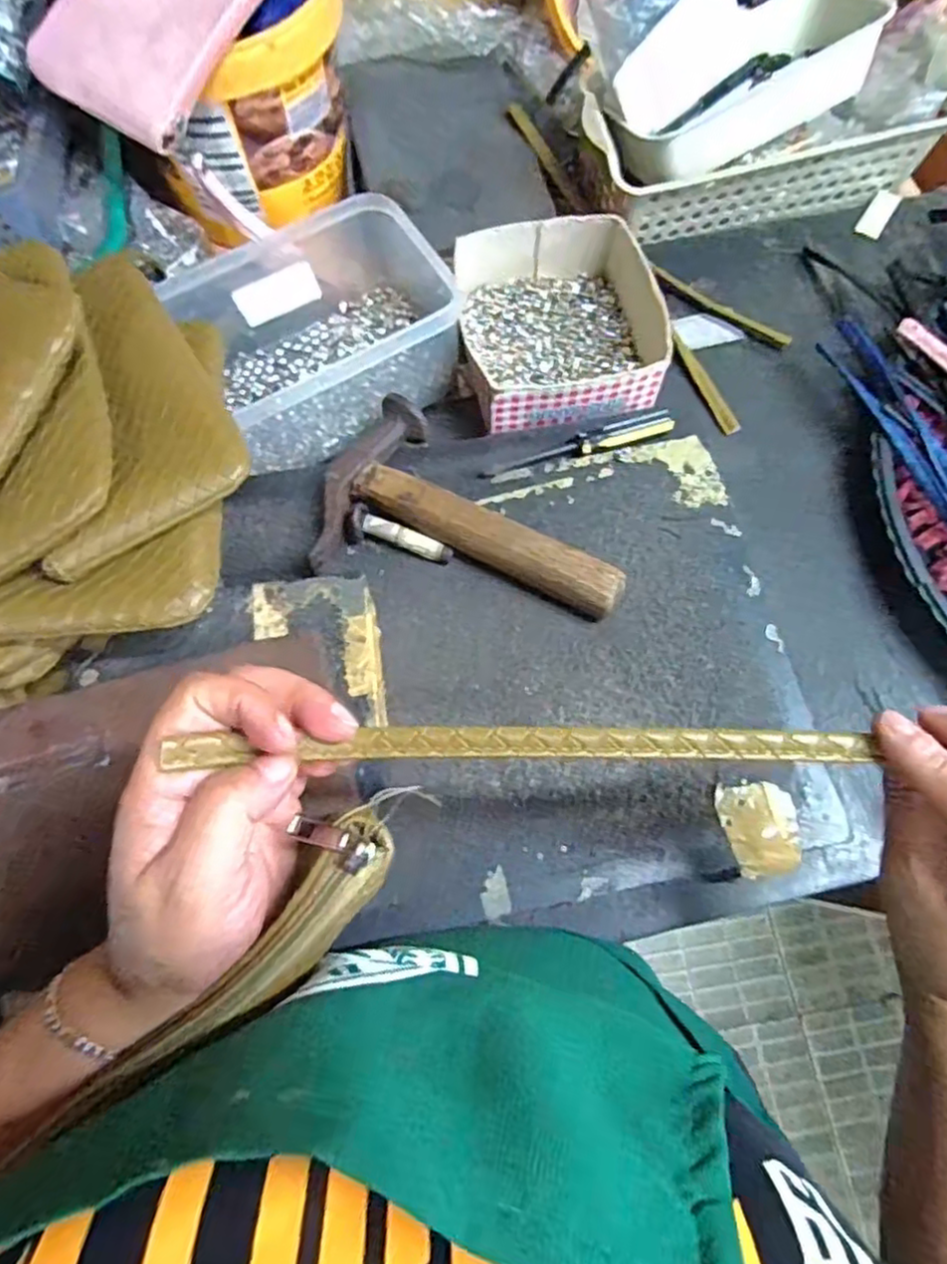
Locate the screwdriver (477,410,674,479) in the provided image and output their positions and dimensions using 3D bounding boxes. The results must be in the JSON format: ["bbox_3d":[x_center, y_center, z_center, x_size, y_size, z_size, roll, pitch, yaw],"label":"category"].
[{"bbox_3d":[0.069,-0.125,0.455,0.131,0.015,0.014,-15,71,-4],"label":"screwdriver"}]

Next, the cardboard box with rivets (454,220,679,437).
[{"bbox_3d":[0.058,-0.217,0.483,0.133,0.052,0.145,-10,70,-3],"label":"cardboard box with rivets"}]

